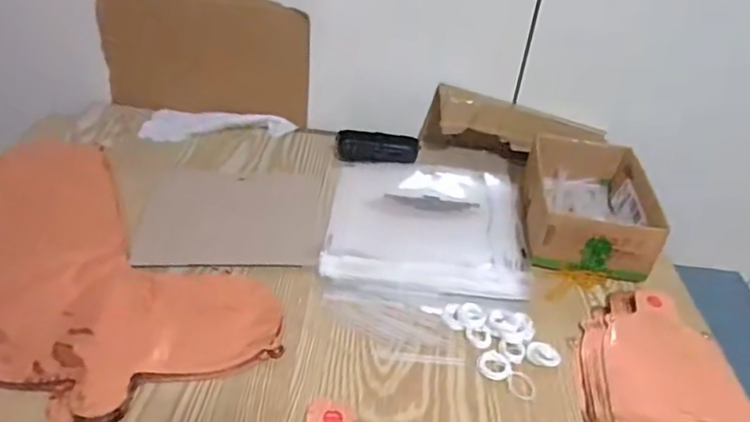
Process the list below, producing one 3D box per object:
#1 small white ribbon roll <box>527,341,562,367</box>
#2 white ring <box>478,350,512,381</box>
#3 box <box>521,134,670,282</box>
[{"bbox_3d":[0.150,0.128,0.504,0.029,0.009,0.020,10,36,5],"label":"small white ribbon roll"},{"bbox_3d":[0.103,0.132,0.490,0.028,0.007,0.026,4,36,-3],"label":"white ring"},{"bbox_3d":[0.243,-0.008,0.655,0.123,0.063,0.203,11,36,6],"label":"box"}]

